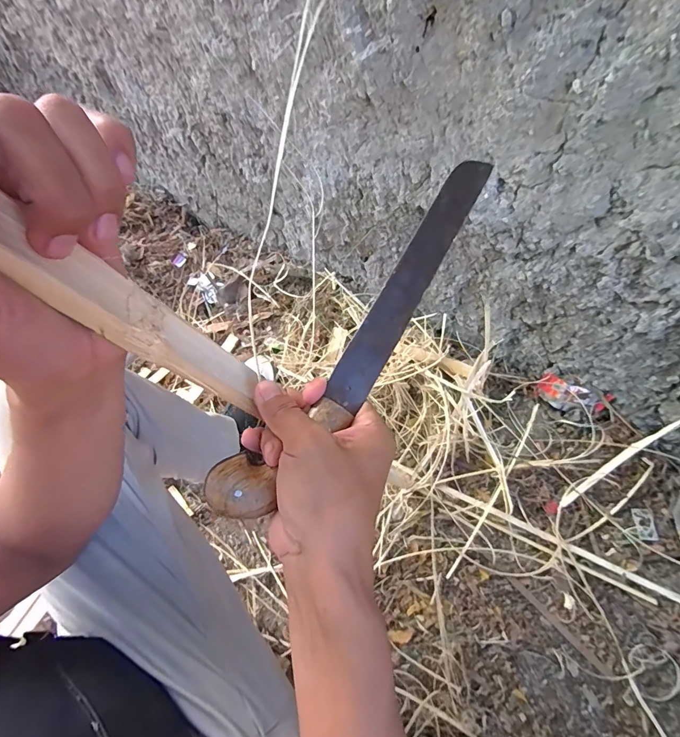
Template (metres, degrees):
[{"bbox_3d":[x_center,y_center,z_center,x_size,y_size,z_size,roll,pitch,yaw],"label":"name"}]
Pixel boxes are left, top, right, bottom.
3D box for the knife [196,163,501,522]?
[{"bbox_3d":[0.027,-0.035,0.270,0.041,0.024,0.316,31,72,17],"label":"knife"}]

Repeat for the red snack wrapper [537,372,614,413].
[{"bbox_3d":[0.438,0.053,0.723,0.126,0.047,0.042,22,61,12],"label":"red snack wrapper"}]

